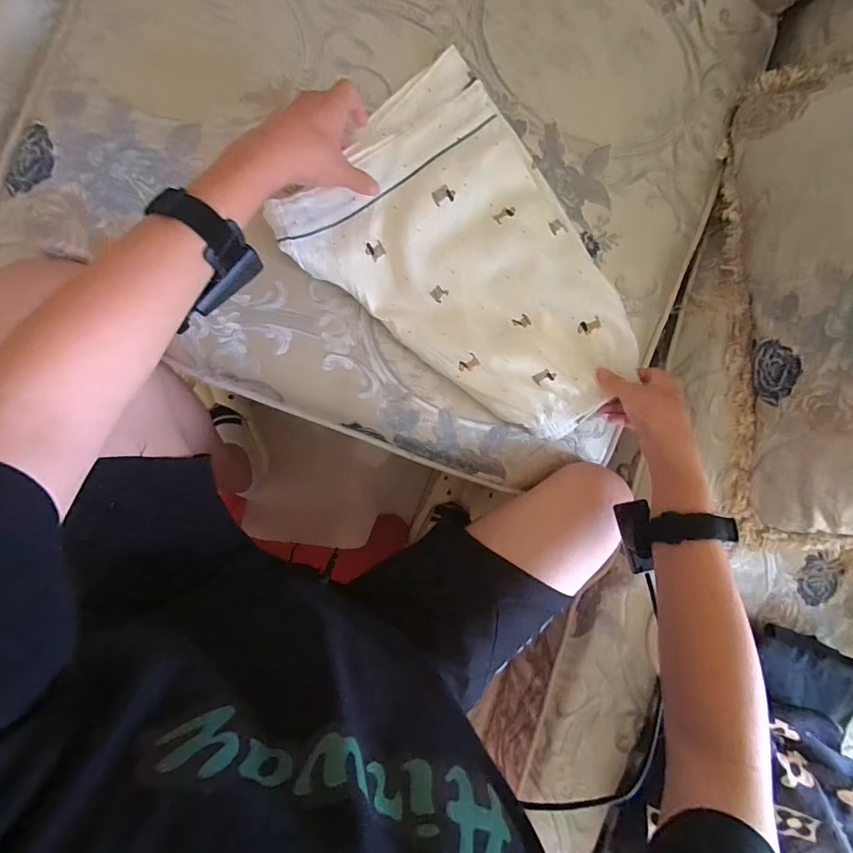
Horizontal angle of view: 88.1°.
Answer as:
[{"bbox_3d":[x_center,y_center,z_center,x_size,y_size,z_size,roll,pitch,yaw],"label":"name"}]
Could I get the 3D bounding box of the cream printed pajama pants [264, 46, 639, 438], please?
[{"bbox_3d":[0.071,-0.173,0.477,0.376,0.034,0.258,41,86,-9],"label":"cream printed pajama pants"}]

